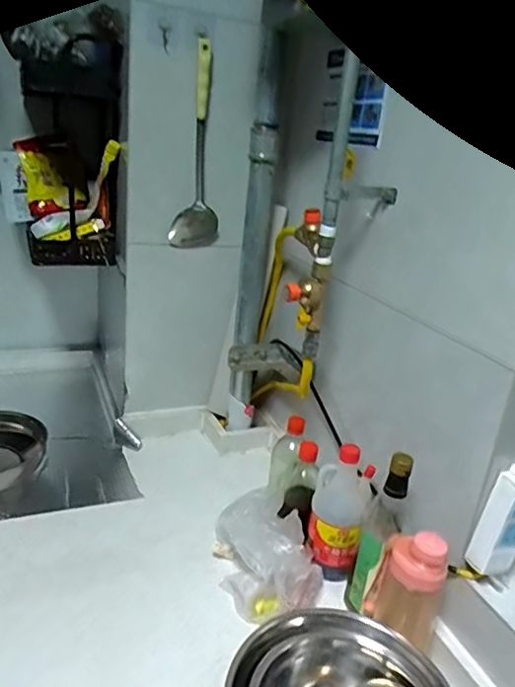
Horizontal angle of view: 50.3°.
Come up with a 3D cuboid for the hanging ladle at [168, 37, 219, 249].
[{"bbox_3d":[-0.113,-0.367,1.062,0.093,0.375,0.086,4,21,-6],"label":"hanging ladle"}]

